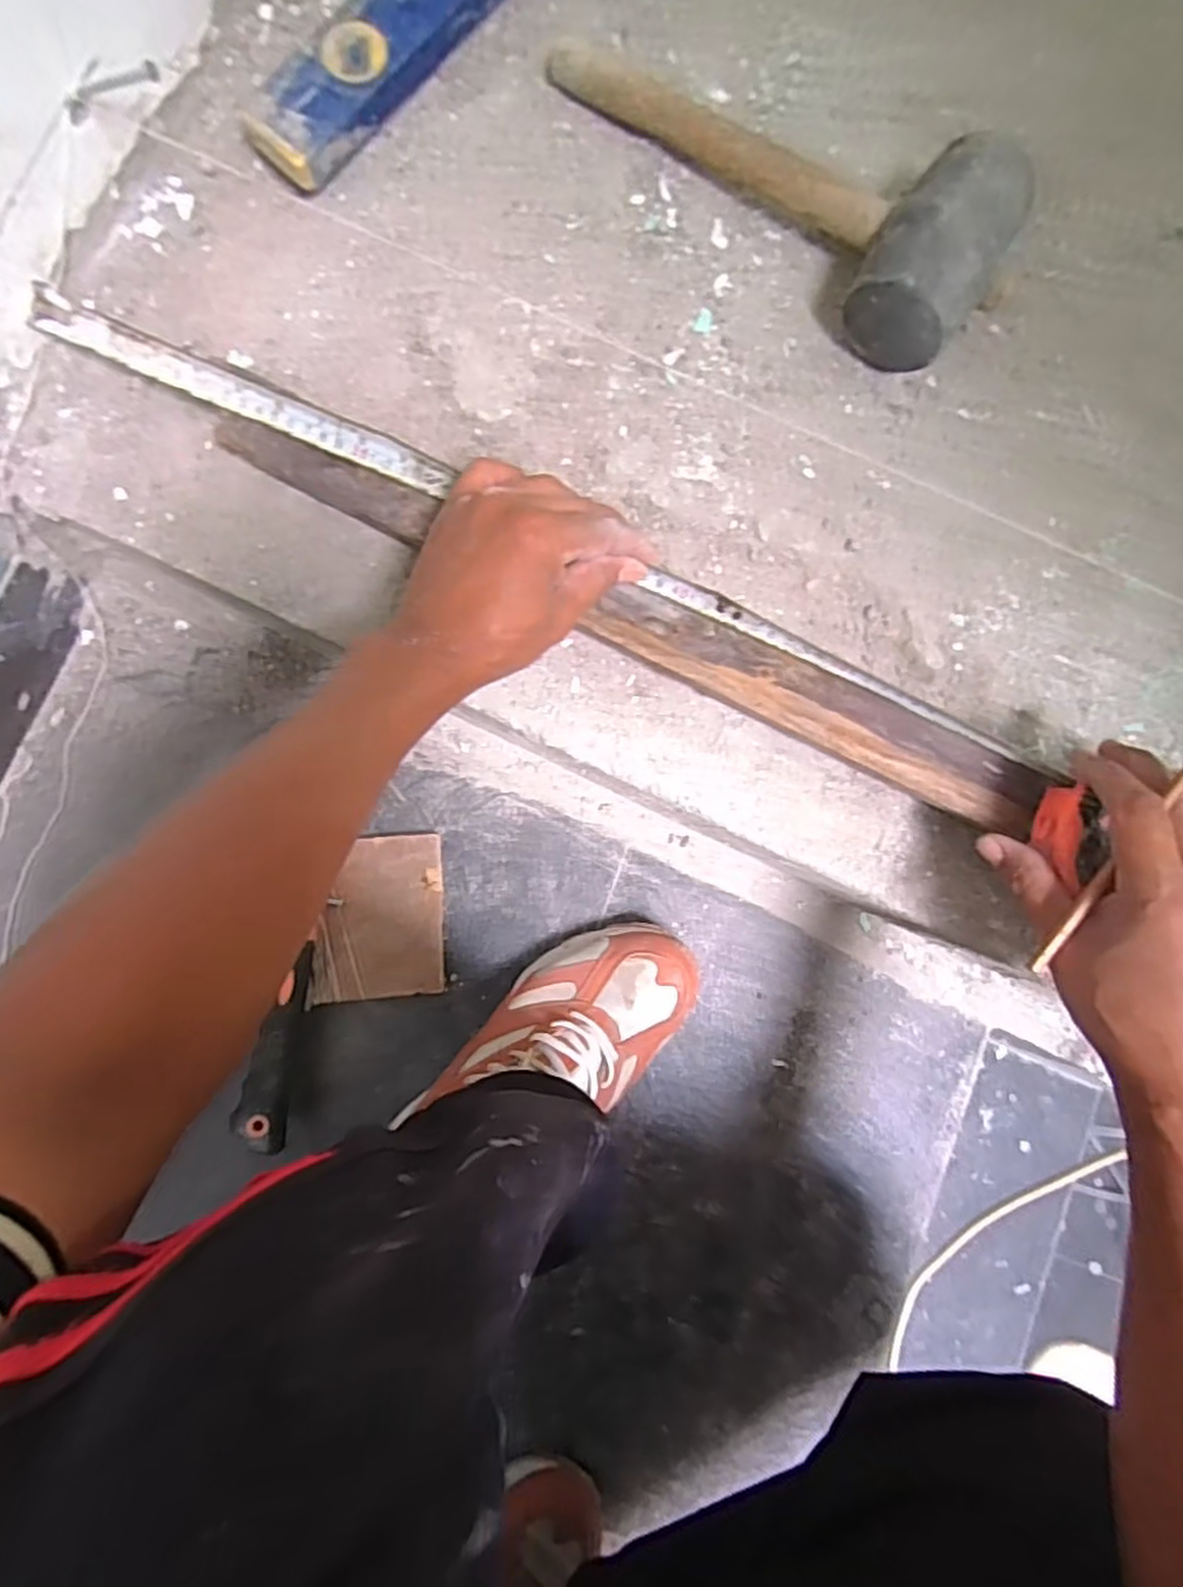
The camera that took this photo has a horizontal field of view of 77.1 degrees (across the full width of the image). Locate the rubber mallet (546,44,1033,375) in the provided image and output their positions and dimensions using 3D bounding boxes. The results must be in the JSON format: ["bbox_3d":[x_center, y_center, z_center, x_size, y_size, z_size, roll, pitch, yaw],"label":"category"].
[{"bbox_3d":[0.117,-0.382,0.441,0.300,0.071,0.114,39,87,0],"label":"rubber mallet"}]

